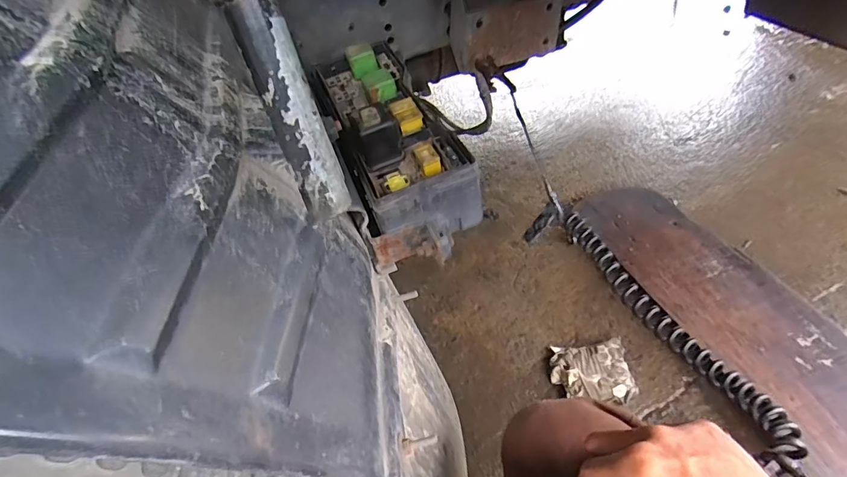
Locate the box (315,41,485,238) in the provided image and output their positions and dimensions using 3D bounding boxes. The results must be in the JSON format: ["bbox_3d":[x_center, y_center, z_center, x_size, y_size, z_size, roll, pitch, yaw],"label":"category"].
[{"bbox_3d":[-0.038,-0.108,0.428,0.090,0.075,0.250,-20,47,-10],"label":"box"}]

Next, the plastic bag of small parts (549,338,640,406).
[{"bbox_3d":[0.296,0.232,0.808,0.135,0.034,0.111,-5,43,2],"label":"plastic bag of small parts"}]

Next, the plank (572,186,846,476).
[{"bbox_3d":[0.605,0.188,0.806,0.280,0.055,0.913,-18,44,-11],"label":"plank"}]

